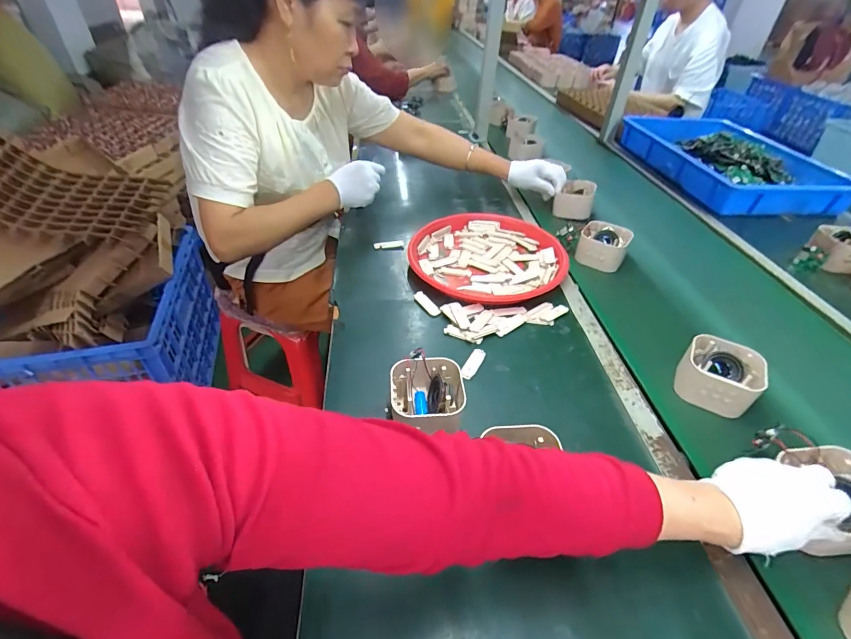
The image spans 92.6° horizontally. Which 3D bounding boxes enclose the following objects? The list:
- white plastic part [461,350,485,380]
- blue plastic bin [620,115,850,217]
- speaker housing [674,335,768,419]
[{"bbox_3d":[0.070,0.064,0.593,0.020,0.007,0.062,20,47,22],"label":"white plastic part"},{"bbox_3d":[0.843,-0.470,1.168,0.353,0.099,0.581,-5,41,-9],"label":"blue plastic bin"},{"bbox_3d":[0.401,0.076,0.556,0.089,0.056,0.083,32,48,29],"label":"speaker housing"}]

